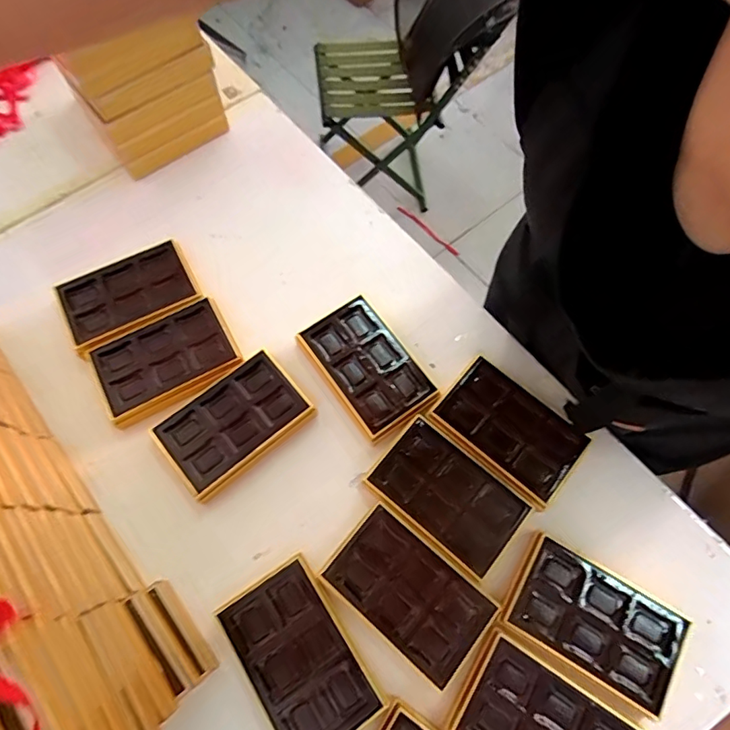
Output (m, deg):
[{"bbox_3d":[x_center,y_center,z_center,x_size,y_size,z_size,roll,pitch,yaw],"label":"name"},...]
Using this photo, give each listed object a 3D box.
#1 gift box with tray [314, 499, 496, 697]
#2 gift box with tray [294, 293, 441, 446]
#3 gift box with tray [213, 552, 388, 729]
[{"bbox_3d":[0.045,0.237,0.522,0.160,0.029,0.102,39,72,14],"label":"gift box with tray"},{"bbox_3d":[0.003,0.004,0.611,0.105,0.036,0.163,-35,72,-14],"label":"gift box with tray"},{"bbox_3d":[-0.066,0.290,0.494,0.099,0.034,0.163,-31,72,-13],"label":"gift box with tray"}]

